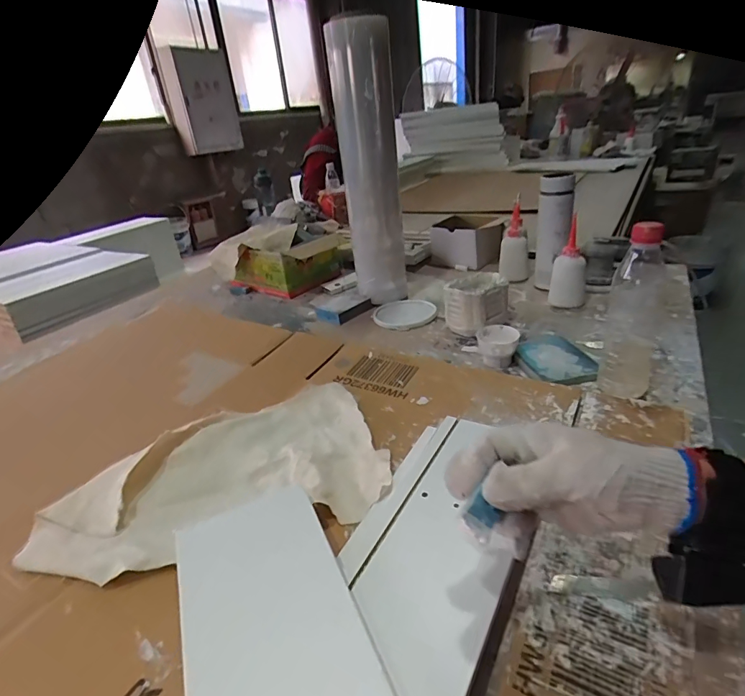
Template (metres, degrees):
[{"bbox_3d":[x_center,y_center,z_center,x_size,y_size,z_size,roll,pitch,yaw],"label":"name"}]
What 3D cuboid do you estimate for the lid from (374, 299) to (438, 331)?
[{"bbox_3d":[0.065,-0.071,0.909,0.121,0.021,0.127,-5,27,3],"label":"lid"}]

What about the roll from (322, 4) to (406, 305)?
[{"bbox_3d":[-0.002,-0.319,0.854,0.111,0.479,0.093,-7,27,0],"label":"roll"}]

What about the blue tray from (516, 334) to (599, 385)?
[{"bbox_3d":[0.279,0.014,0.697,0.102,0.012,0.148,-10,26,-11],"label":"blue tray"}]

